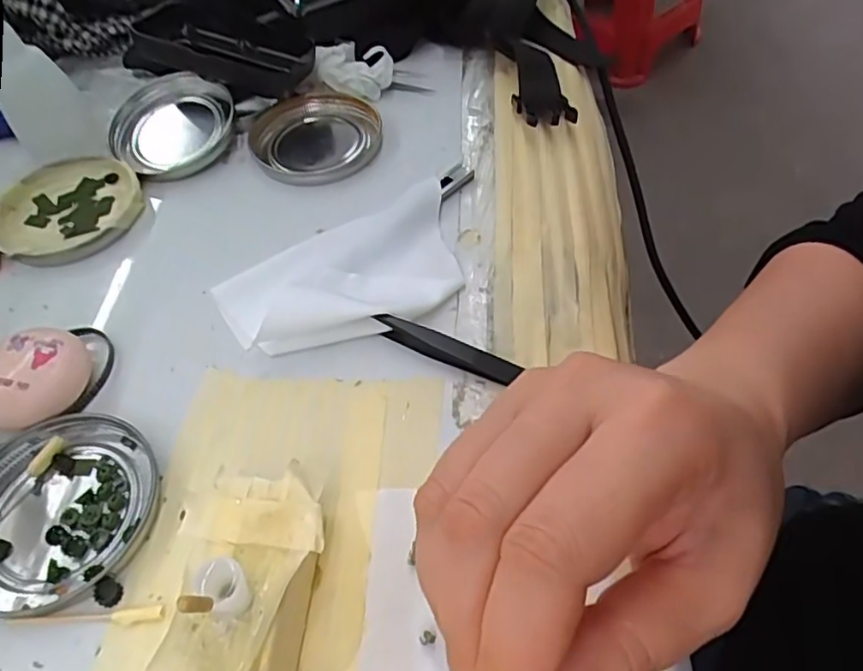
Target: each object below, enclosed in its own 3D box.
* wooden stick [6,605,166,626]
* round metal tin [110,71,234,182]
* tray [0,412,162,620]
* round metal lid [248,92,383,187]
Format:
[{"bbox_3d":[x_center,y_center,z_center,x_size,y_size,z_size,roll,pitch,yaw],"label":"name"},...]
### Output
[{"bbox_3d":[-0.123,0.101,0.222,0.056,0.004,0.006,-6,53,1],"label":"wooden stick"},{"bbox_3d":[-0.157,-0.129,0.379,0.056,0.031,0.070,37,64,27],"label":"round metal tin"},{"bbox_3d":[-0.149,0.068,0.246,0.076,0.009,0.077,-2,54,3],"label":"tray"},{"bbox_3d":[-0.071,-0.121,0.377,0.077,0.010,0.076,-2,54,3],"label":"round metal lid"}]

